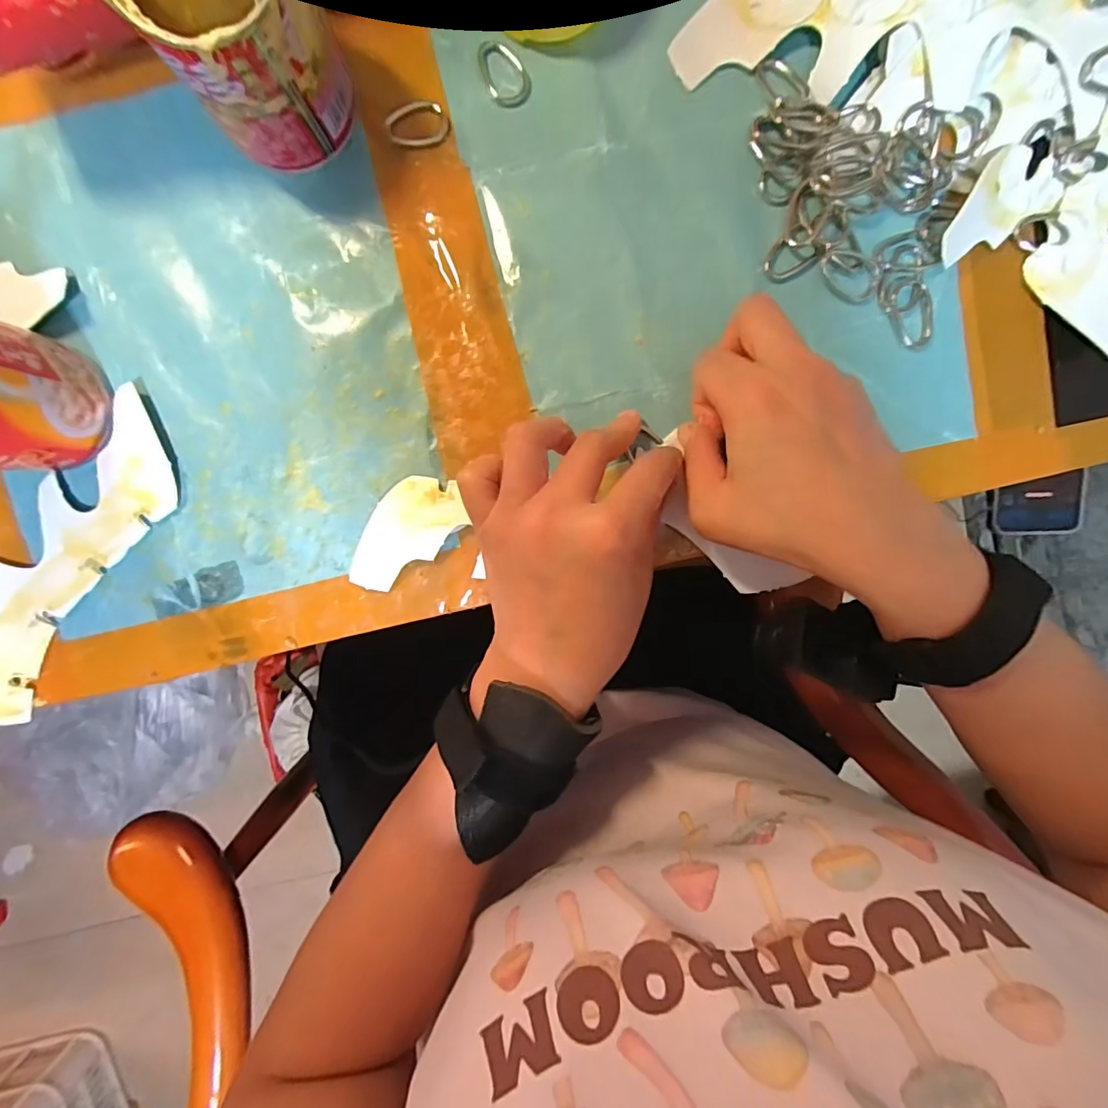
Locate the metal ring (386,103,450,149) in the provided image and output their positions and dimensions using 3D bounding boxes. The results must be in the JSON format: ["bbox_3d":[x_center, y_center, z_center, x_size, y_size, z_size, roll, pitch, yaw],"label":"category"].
[{"bbox_3d":[-0.064,-0.203,0.239,0.030,0.007,0.016,-4,99,-1],"label":"metal ring"}]

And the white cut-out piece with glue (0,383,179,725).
[{"bbox_3d":[-0.264,0.018,0.258,0.214,0.011,0.071,-43,103,1],"label":"white cut-out piece with glue"}]

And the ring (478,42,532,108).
[{"bbox_3d":[-0.023,-0.226,0.238,0.019,0.004,0.027,-30,98,3],"label":"ring"}]

